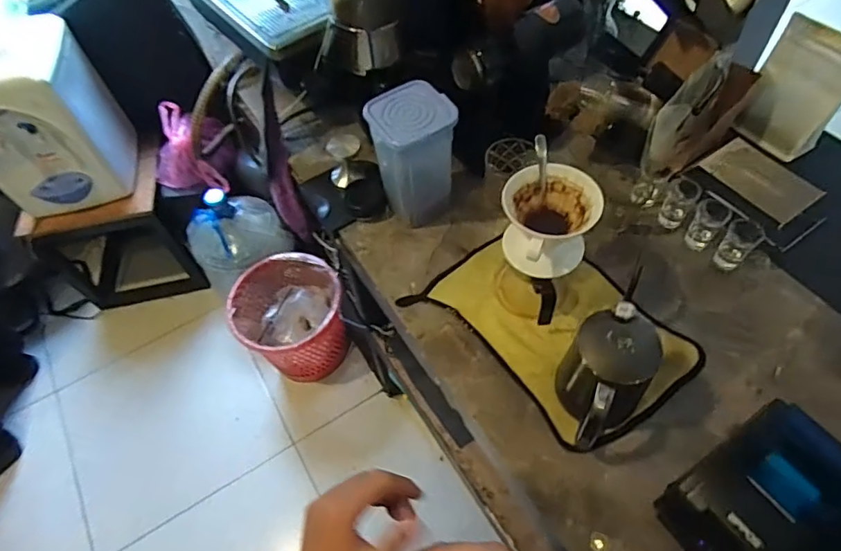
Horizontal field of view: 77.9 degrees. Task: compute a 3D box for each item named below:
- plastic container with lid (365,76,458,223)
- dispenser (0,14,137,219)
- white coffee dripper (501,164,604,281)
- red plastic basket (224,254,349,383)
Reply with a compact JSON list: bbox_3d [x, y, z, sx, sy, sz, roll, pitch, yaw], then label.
[{"bbox_3d":[-0.011,-0.179,0.783,0.105,0.182,0.102,-27,58,-13],"label":"plastic container with lid"},{"bbox_3d":[-1.068,-0.419,1.464,0.333,0.428,0.264,-17,57,-7],"label":"dispenser"},{"bbox_3d":[0.159,-0.065,0.658,0.107,0.102,0.108,-2,56,3],"label":"white coffee dripper"},{"bbox_3d":[-0.389,0.137,1.615,0.306,0.317,0.310,-2,56,3],"label":"red plastic basket"}]

